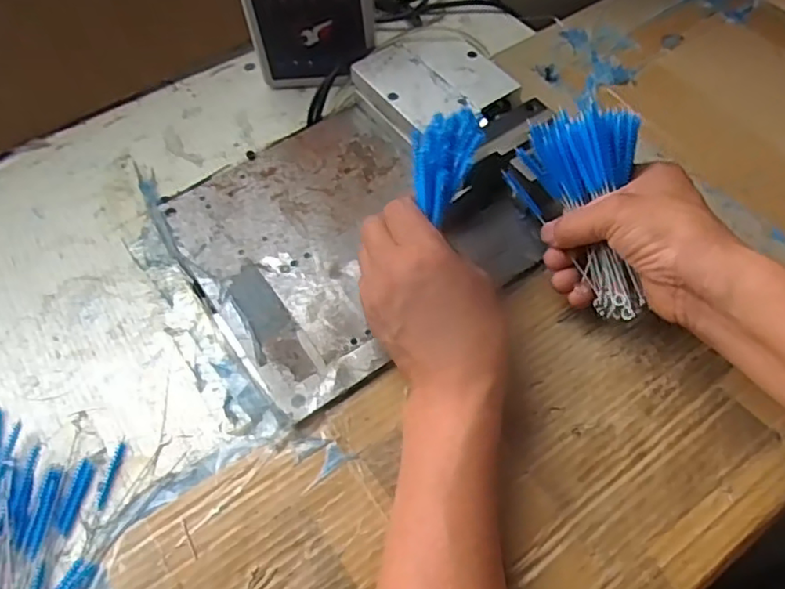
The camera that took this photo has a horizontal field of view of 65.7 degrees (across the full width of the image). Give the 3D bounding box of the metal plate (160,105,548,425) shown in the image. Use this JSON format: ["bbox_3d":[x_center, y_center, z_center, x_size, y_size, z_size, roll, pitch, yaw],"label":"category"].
[{"bbox_3d":[-0.038,-0.049,0.474,0.227,0.013,0.226,-32,61,-15],"label":"metal plate"}]

